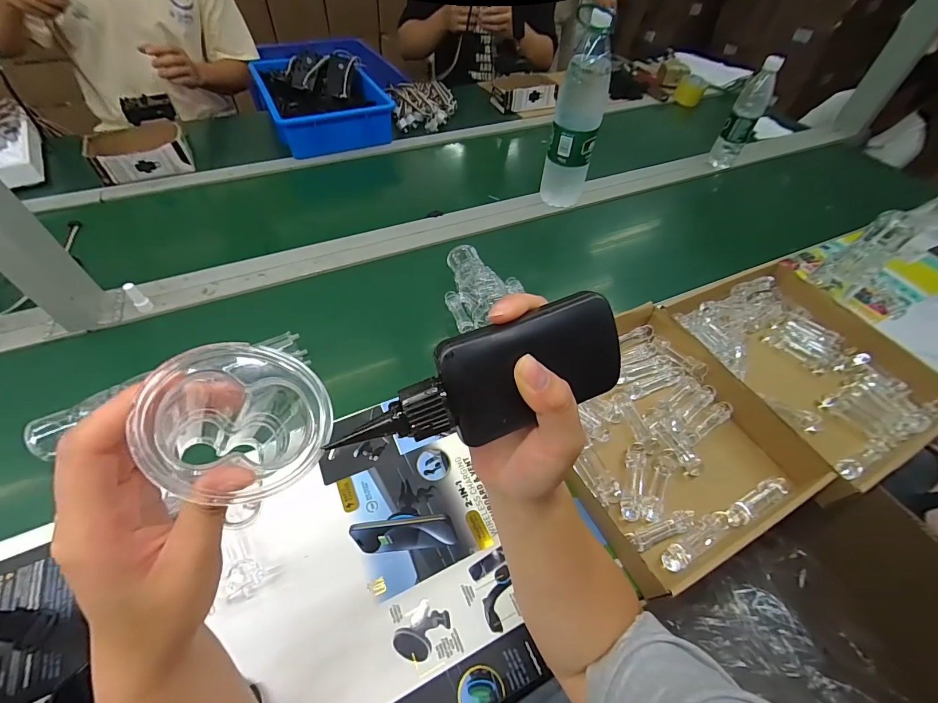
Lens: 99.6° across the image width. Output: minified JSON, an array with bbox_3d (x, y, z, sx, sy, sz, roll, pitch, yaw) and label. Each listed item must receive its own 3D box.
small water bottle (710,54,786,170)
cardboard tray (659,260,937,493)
[{"bbox_3d":[0.665,-0.559,0.968,0.066,0.251,0.060,20,54,11],"label":"small water bottle"},{"bbox_3d":[0.501,0.018,0.600,0.310,0.078,0.324,-18,56,-17],"label":"cardboard tray"}]

